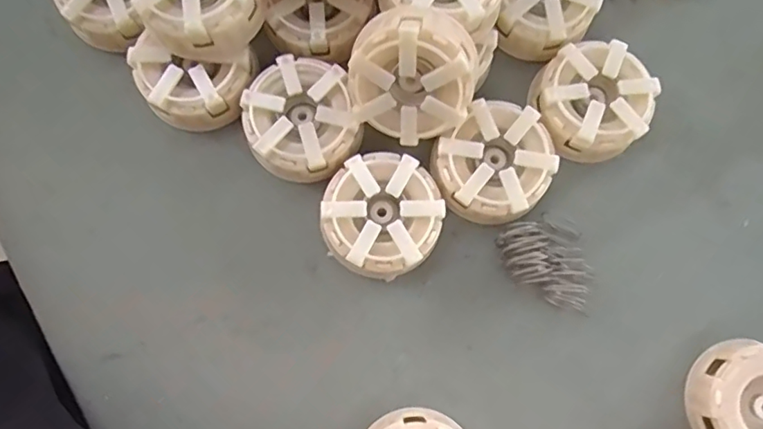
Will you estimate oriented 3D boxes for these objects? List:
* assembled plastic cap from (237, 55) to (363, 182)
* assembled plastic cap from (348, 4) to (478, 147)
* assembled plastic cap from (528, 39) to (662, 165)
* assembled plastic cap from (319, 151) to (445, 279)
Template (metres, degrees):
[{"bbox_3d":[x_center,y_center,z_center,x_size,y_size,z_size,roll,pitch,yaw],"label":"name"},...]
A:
[{"bbox_3d":[-0.042,-0.049,0.285,0.056,0.030,0.058,0,79,0],"label":"assembled plastic cap"},{"bbox_3d":[0.015,-0.064,0.259,0.060,0.026,0.060,-1,120,-3],"label":"assembled plastic cap"},{"bbox_3d":[0.111,-0.059,0.290,0.058,0.032,0.058,0,79,0],"label":"assembled plastic cap"},{"bbox_3d":[0.000,0.001,0.279,0.058,0.029,0.060,0,79,0],"label":"assembled plastic cap"}]

